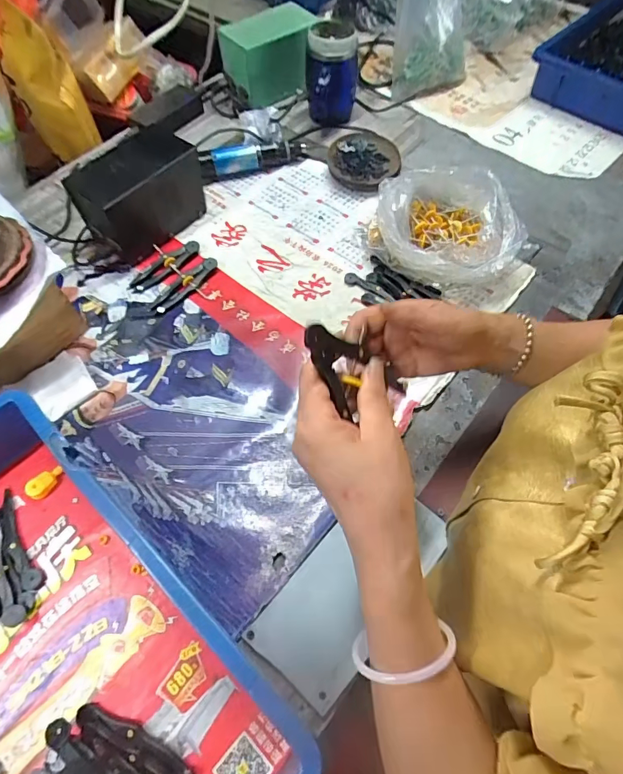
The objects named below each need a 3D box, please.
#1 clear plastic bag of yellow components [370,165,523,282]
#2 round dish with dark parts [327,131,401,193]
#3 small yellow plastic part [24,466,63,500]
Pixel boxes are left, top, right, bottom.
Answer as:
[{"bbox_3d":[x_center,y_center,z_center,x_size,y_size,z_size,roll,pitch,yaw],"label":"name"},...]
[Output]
[{"bbox_3d":[0.180,-0.212,0.578,0.181,0.085,0.171,-19,63,-10],"label":"clear plastic bag of yellow components"},{"bbox_3d":[0.089,-0.379,0.716,0.115,0.032,0.134,12,62,6],"label":"round dish with dark parts"},{"bbox_3d":[-0.283,0.101,0.454,0.017,0.016,0.039,40,69,19],"label":"small yellow plastic part"}]

